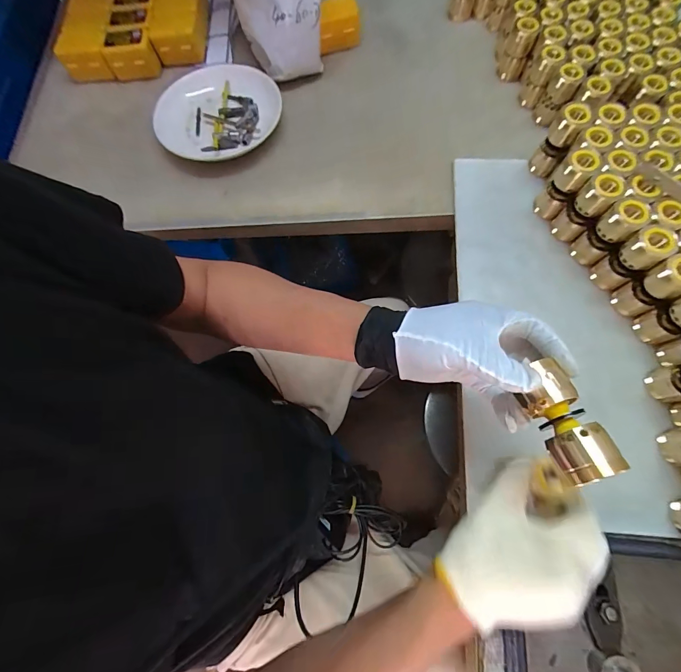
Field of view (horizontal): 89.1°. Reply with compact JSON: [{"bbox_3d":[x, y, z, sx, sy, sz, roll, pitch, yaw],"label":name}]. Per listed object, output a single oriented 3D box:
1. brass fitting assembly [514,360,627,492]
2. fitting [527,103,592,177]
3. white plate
[{"bbox_3d":[0.165,0.064,0.260,0.036,0.032,0.085,-11,60,-1],"label":"brass fitting assembly"},{"bbox_3d":[0.300,-0.267,0.482,0.034,0.096,0.028,31,76,12],"label":"fitting"},{"bbox_3d":[-0.202,-0.366,0.570,0.194,0.038,0.194,-1,72,2],"label":"white plate"}]

